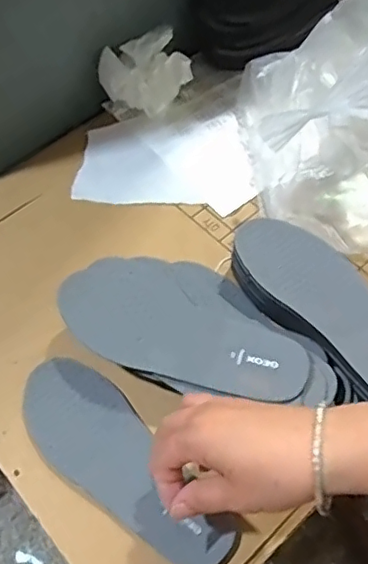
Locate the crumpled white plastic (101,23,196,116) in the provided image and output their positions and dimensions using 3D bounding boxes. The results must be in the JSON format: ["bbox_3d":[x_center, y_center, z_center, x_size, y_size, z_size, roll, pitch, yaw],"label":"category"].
[{"bbox_3d":[-0.040,-0.219,0.619,0.091,0.060,0.073,-31,63,-18],"label":"crumpled white plastic"}]

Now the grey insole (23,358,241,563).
[{"bbox_3d":[-0.049,0.135,0.429,0.071,0.009,0.199,-39,66,-22],"label":"grey insole"}]

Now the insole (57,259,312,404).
[{"bbox_3d":[-0.001,0.036,0.444,0.195,0.012,0.087,22,60,12],"label":"insole"}]

